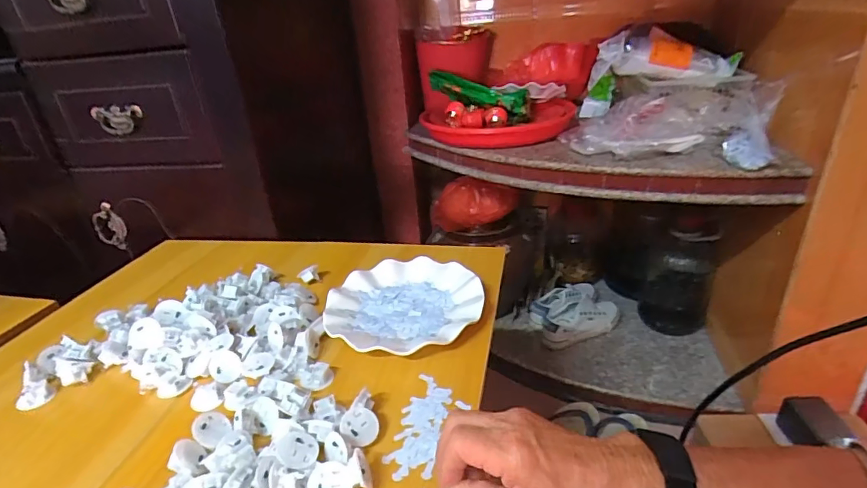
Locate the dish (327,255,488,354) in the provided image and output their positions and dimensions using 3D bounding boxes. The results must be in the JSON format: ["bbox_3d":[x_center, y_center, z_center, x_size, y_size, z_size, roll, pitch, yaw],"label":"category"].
[{"bbox_3d":[-0.035,0.071,0.566,0.180,0.022,0.176,-3,28,2],"label":"dish"}]

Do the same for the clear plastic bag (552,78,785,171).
[{"bbox_3d":[0.413,-0.225,0.863,0.325,0.108,0.206,3,28,14],"label":"clear plastic bag"}]

